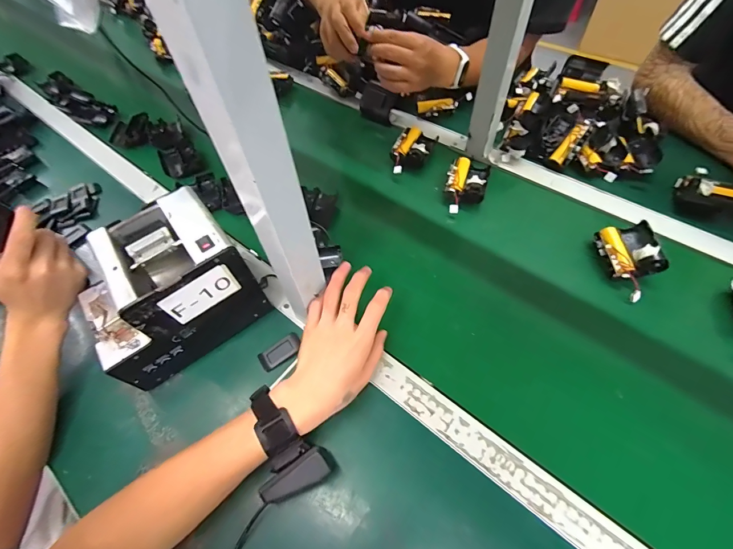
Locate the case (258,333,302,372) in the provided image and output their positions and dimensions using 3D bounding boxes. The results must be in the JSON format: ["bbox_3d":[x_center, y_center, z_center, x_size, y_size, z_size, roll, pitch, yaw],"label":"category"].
[{"bbox_3d":[-0.111,0.100,0.454,0.056,0.012,0.025,-35,59,-17],"label":"case"}]

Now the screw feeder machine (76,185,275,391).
[{"bbox_3d":[-0.239,0.021,0.428,0.181,0.156,0.124,-34,59,-17],"label":"screw feeder machine"}]

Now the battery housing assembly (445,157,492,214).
[{"bbox_3d":[0.167,-0.146,0.587,0.065,0.038,0.104,11,57,13],"label":"battery housing assembly"}]

